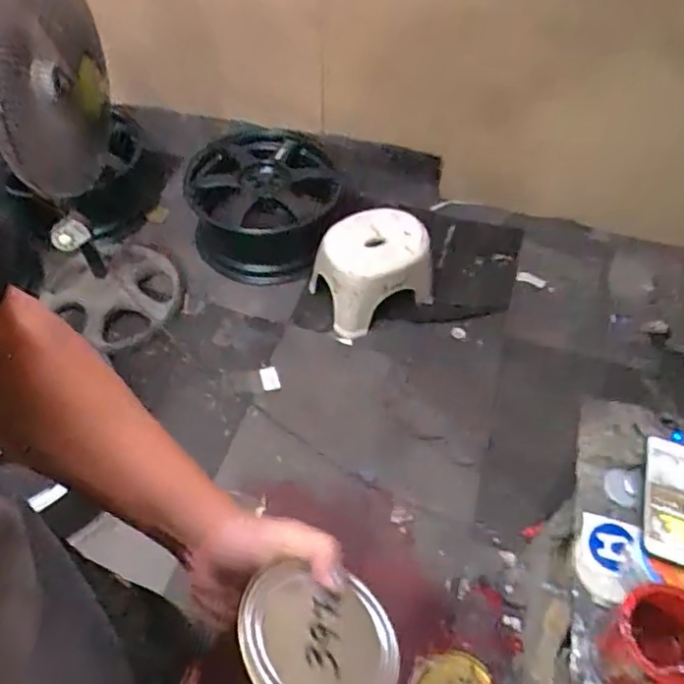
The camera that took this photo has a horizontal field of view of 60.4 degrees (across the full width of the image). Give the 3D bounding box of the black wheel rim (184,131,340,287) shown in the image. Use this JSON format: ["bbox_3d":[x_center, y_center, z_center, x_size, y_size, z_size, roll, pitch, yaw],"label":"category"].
[{"bbox_3d":[-0.248,-0.415,1.788,0.407,0.239,0.428,1,55,-1],"label":"black wheel rim"}]

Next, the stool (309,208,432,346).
[{"bbox_3d":[0.086,-0.203,1.673,0.303,0.247,0.248,-24,59,-18],"label":"stool"}]

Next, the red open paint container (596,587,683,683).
[{"bbox_3d":[0.337,0.334,0.645,0.110,0.109,0.101,-17,57,-14],"label":"red open paint container"}]

